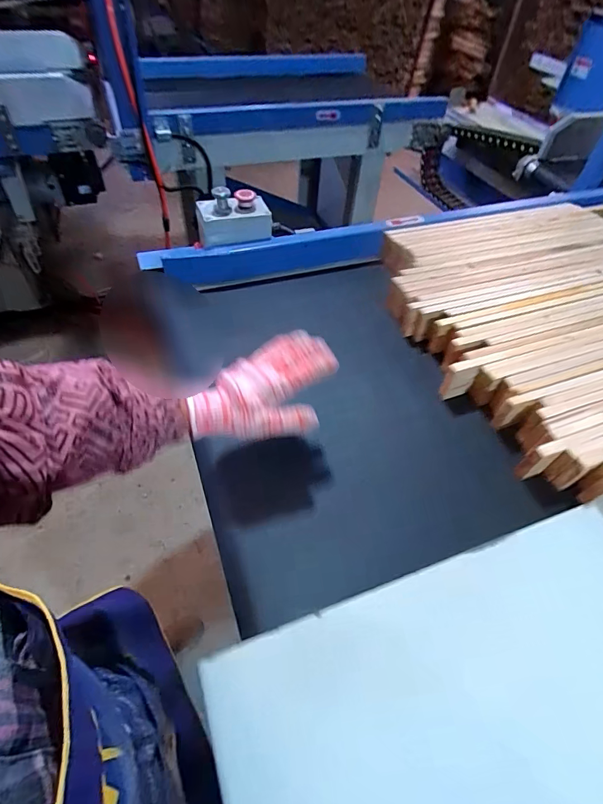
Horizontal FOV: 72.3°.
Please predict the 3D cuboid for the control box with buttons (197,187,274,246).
[{"bbox_3d":[-0.127,-0.345,0.764,0.138,0.077,0.064,-8,51,-10],"label":"control box with buttons"}]

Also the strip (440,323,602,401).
[{"bbox_3d":[0.438,-0.096,0.666,0.481,0.054,0.025,-14,53,-16],"label":"strip"}]

